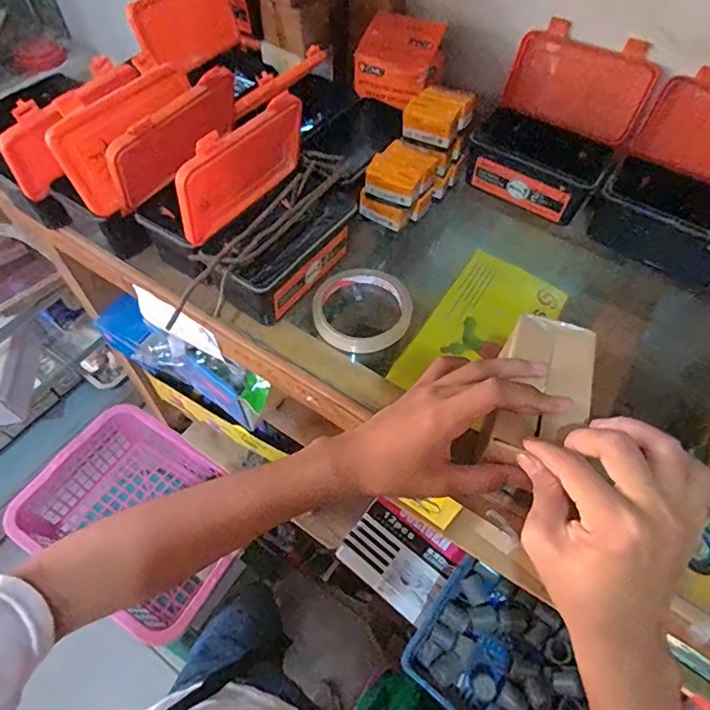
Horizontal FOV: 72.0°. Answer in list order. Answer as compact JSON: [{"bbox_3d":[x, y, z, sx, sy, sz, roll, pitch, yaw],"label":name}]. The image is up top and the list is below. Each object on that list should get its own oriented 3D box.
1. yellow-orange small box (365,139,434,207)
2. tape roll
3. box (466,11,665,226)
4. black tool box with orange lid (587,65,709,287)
[{"bbox_3d":[0.046,-0.184,0.499,0.050,0.026,0.062,28,60,15],"label":"yellow-orange small box"},{"bbox_3d":[0.007,-0.044,0.466,0.092,0.027,0.086,1,57,-2],"label":"tape roll"},{"bbox_3d":[0.212,-0.246,0.523,0.143,0.132,0.114,31,61,16],"label":"box"},{"bbox_3d":[0.338,-0.172,0.484,0.142,0.135,0.114,30,61,16],"label":"black tool box with orange lid"}]

